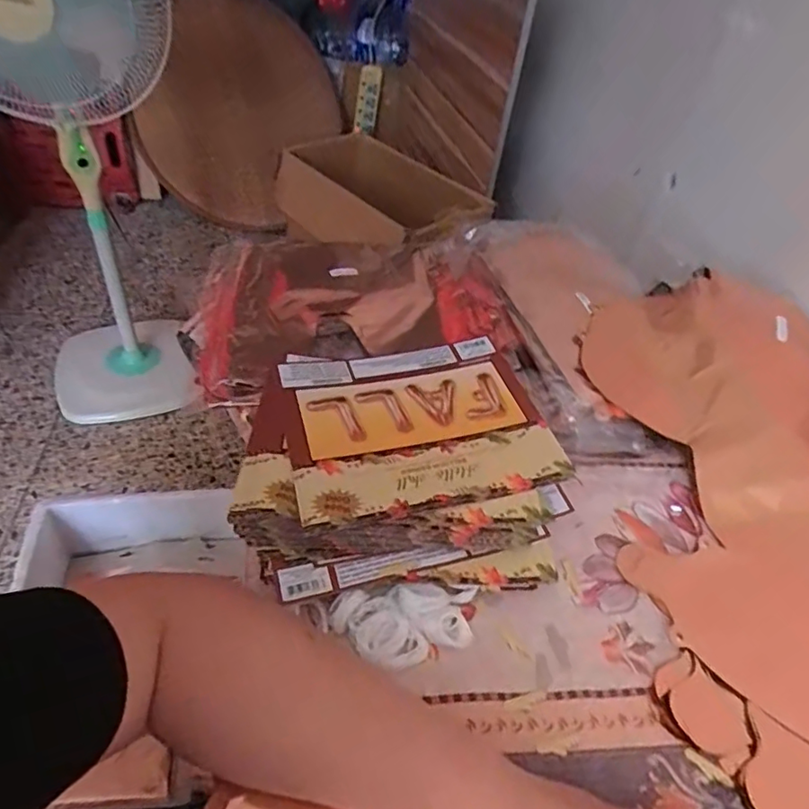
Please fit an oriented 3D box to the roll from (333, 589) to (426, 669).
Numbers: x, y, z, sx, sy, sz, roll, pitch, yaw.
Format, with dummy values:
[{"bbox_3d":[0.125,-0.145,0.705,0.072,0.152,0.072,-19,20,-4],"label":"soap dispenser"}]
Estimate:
[{"bbox_3d":[-0.016,0.145,0.368,0.060,0.025,0.034,28,49,21],"label":"roll"}]

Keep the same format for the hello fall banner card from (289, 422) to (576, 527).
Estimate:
[{"bbox_3d":[0.023,0.050,0.405,0.194,0.007,0.052,-10,49,-15],"label":"hello fall banner card"}]

